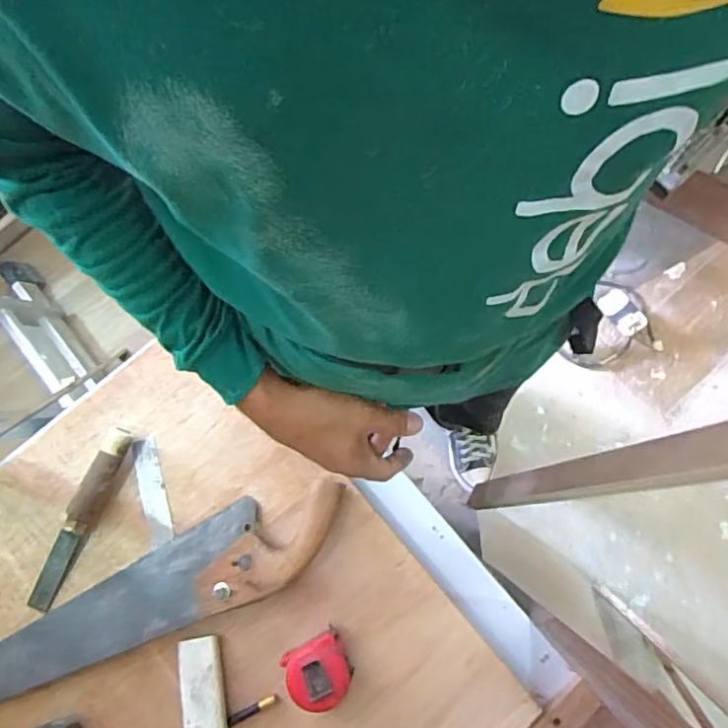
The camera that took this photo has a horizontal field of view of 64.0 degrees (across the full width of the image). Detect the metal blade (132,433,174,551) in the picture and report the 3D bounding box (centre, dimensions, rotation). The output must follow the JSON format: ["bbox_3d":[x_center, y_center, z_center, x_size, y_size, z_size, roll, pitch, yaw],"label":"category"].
[{"bbox_3d":[-0.235,0.141,0.646,0.028,0.004,0.117,-15,79,-2],"label":"metal blade"}]

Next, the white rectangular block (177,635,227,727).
[{"bbox_3d":[-0.162,0.331,0.587,0.042,0.019,0.103,-8,79,0],"label":"white rectangular block"}]

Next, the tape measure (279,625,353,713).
[{"bbox_3d":[-0.045,0.308,0.585,0.062,0.041,0.061,-26,80,-3],"label":"tape measure"}]

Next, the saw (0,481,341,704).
[{"bbox_3d":[-0.272,0.269,0.600,0.542,0.037,0.093,-27,80,-4],"label":"saw"}]

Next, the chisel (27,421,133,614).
[{"bbox_3d":[-0.306,0.166,0.625,0.029,0.026,0.205,25,81,6],"label":"chisel"}]

